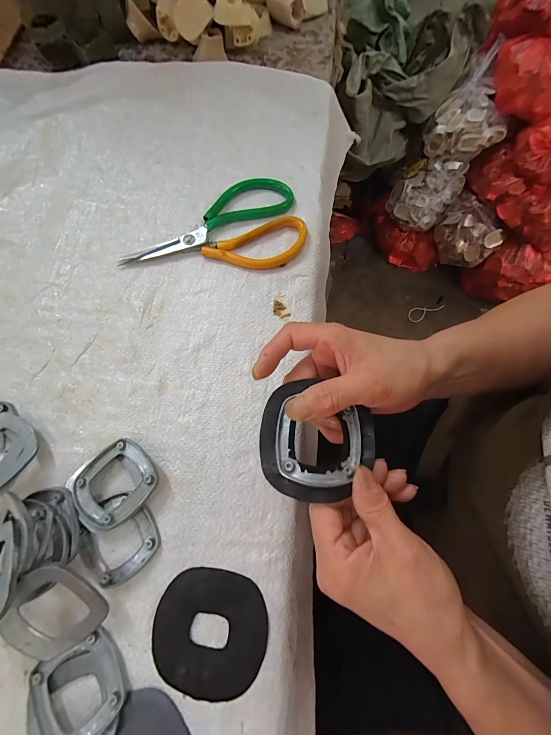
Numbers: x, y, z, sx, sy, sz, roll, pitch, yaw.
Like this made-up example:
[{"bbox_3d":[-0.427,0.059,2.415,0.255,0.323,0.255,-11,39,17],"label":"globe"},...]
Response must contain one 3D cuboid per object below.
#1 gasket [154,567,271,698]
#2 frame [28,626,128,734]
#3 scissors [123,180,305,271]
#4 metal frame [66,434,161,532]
[{"bbox_3d":[-0.048,0.192,0.234,0.082,0.004,0.075,5,72,3],"label":"gasket"},{"bbox_3d":[-0.136,0.228,0.219,0.059,0.015,0.065,-27,73,-7],"label":"frame"},{"bbox_3d":[-0.064,-0.152,0.341,0.186,0.018,0.104,-3,72,1],"label":"scissors"},{"bbox_3d":[-0.131,0.094,0.264,0.061,0.017,0.065,42,78,14],"label":"metal frame"}]

